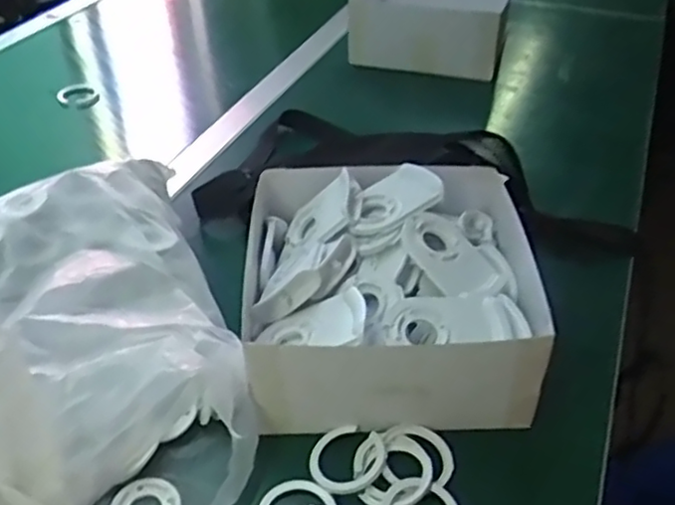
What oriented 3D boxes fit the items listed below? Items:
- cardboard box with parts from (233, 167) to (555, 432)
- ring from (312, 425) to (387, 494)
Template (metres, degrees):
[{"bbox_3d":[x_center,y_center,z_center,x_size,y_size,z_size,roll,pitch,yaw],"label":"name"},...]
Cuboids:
[{"bbox_3d":[0.036,0.025,0.534,0.196,0.088,0.200,-1,40,0],"label":"cardboard box with parts"},{"bbox_3d":[0.008,0.137,0.466,0.049,0.007,0.049,-1,40,1],"label":"ring"}]

